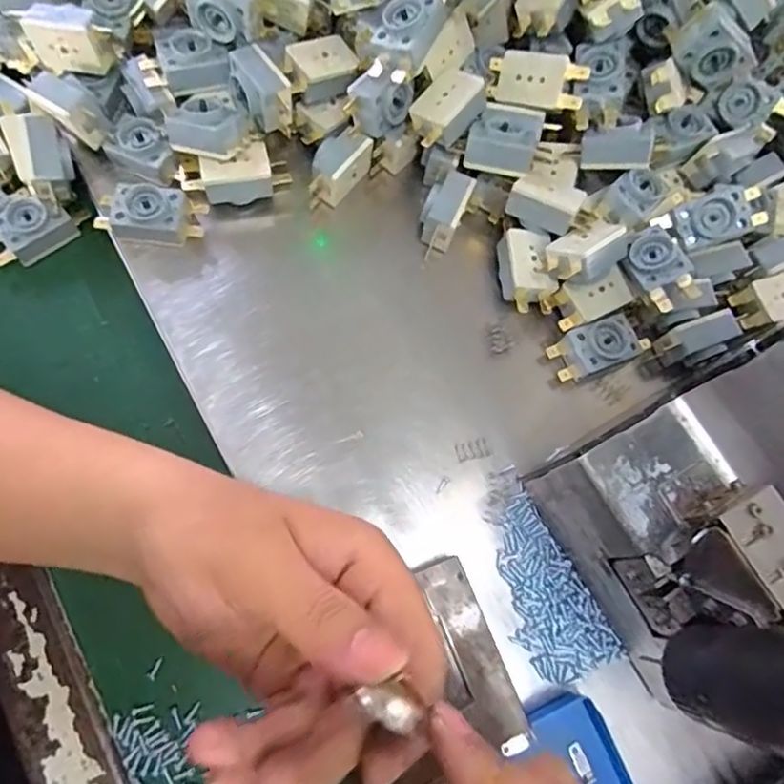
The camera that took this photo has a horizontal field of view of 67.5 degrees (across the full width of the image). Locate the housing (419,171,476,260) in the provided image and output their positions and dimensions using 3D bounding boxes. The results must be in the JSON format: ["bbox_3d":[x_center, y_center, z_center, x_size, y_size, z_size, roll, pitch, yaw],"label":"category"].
[{"bbox_3d":[0.030,-0.104,0.340,0.022,0.025,0.044,24,73,3],"label":"housing"}]

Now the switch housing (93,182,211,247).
[{"bbox_3d":[-0.133,-0.098,0.323,0.056,0.022,0.027,5,73,-3],"label":"switch housing"}]

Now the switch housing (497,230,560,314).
[{"bbox_3d":[0.076,-0.069,0.332,0.028,0.019,0.044,-10,74,-8],"label":"switch housing"}]

